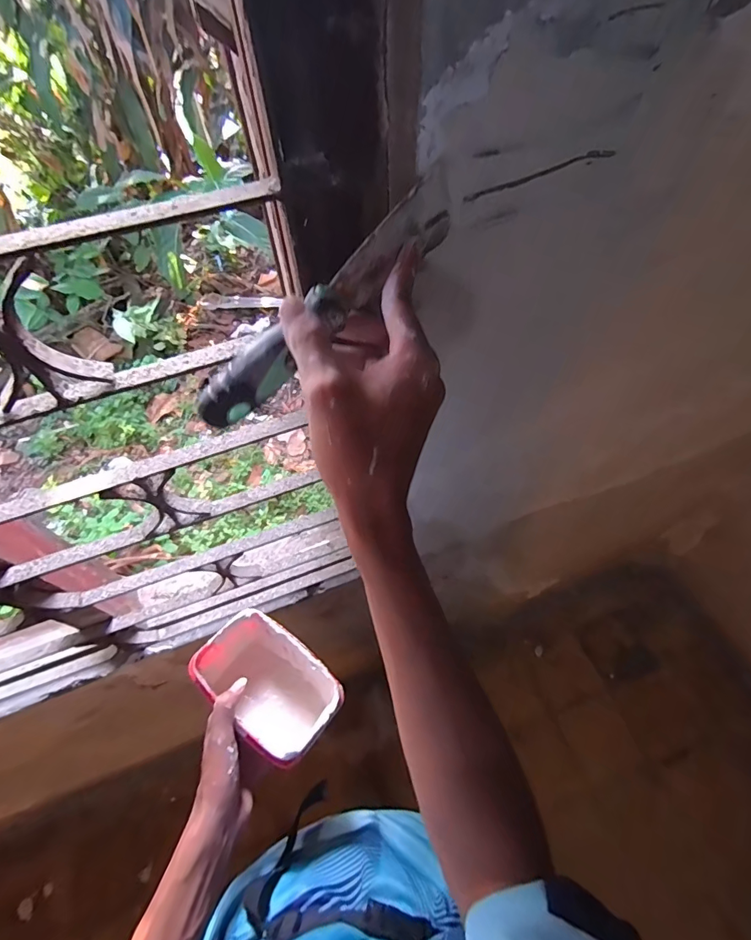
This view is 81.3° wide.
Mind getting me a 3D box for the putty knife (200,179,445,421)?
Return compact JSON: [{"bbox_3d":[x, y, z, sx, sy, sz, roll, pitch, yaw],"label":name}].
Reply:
[{"bbox_3d":[-0.029,-0.098,0.267,0.194,0.046,0.018,-43,63,-1],"label":"putty knife"}]

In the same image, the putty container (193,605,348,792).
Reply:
[{"bbox_3d":[-0.118,0.254,0.514,0.158,0.098,0.101,34,64,22],"label":"putty container"}]

